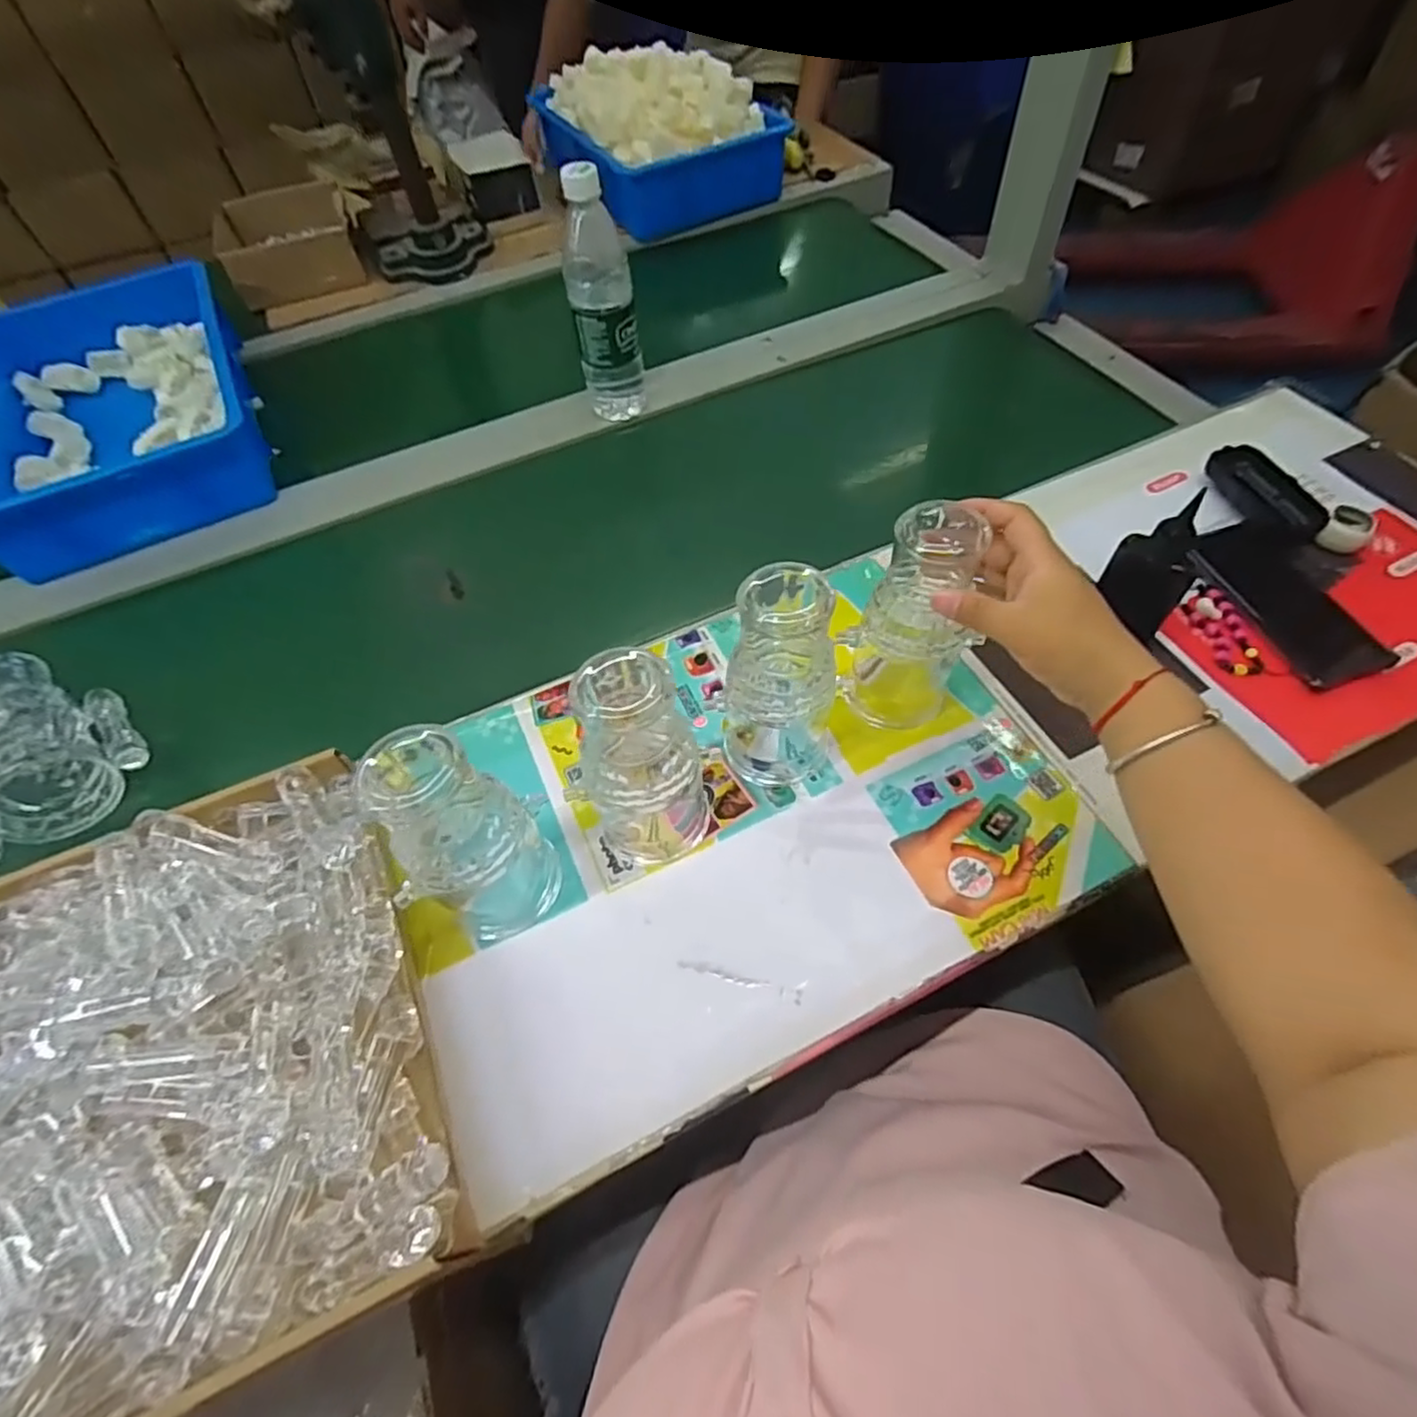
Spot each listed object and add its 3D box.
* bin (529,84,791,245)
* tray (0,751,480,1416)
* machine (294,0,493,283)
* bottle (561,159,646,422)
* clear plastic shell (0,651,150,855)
[{"bbox_3d":[-0.084,-0.878,1.075,0.279,0.098,0.371,-24,59,-12],"label":"bin"},{"bbox_3d":[-0.428,0.256,0.365,0.550,0.075,0.315,-24,60,-10],"label":"tray"},{"bbox_3d":[-0.405,-0.736,0.872,0.156,0.349,0.123,-20,58,-9],"label":"machine"},{"bbox_3d":[-0.103,-0.387,0.683,0.063,0.228,0.050,-8,57,-2],"label":"bottle"},{"bbox_3d":[-0.530,0.023,0.534,0.178,0.061,0.121,36,66,23],"label":"clear plastic shell"}]

